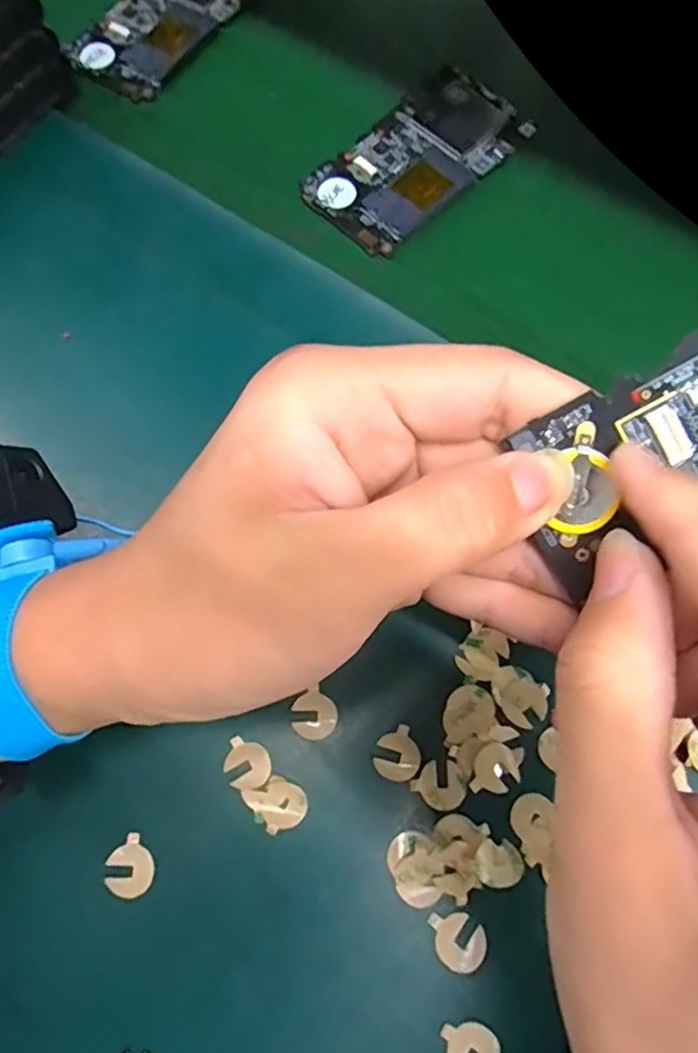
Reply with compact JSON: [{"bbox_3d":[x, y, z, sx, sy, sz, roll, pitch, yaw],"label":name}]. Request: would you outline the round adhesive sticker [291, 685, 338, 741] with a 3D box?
[{"bbox_3d":[-0.014,0.074,0.244,0.017,0.004,0.017,2,71,-6],"label":"round adhesive sticker"}]

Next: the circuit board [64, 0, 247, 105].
[{"bbox_3d":[-0.110,-0.305,0.377,0.065,0.011,0.125,32,73,11],"label":"circuit board"}]

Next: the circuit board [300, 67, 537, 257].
[{"bbox_3d":[0.037,-0.200,0.338,0.068,0.011,0.123,43,77,13],"label":"circuit board"}]

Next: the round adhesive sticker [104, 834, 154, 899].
[{"bbox_3d":[-0.080,0.126,0.230,0.017,0.004,0.018,0,71,1],"label":"round adhesive sticker"}]

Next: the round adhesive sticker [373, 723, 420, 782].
[{"bbox_3d":[0.018,0.087,0.238,0.017,0.004,0.018,-22,73,-6],"label":"round adhesive sticker"}]

